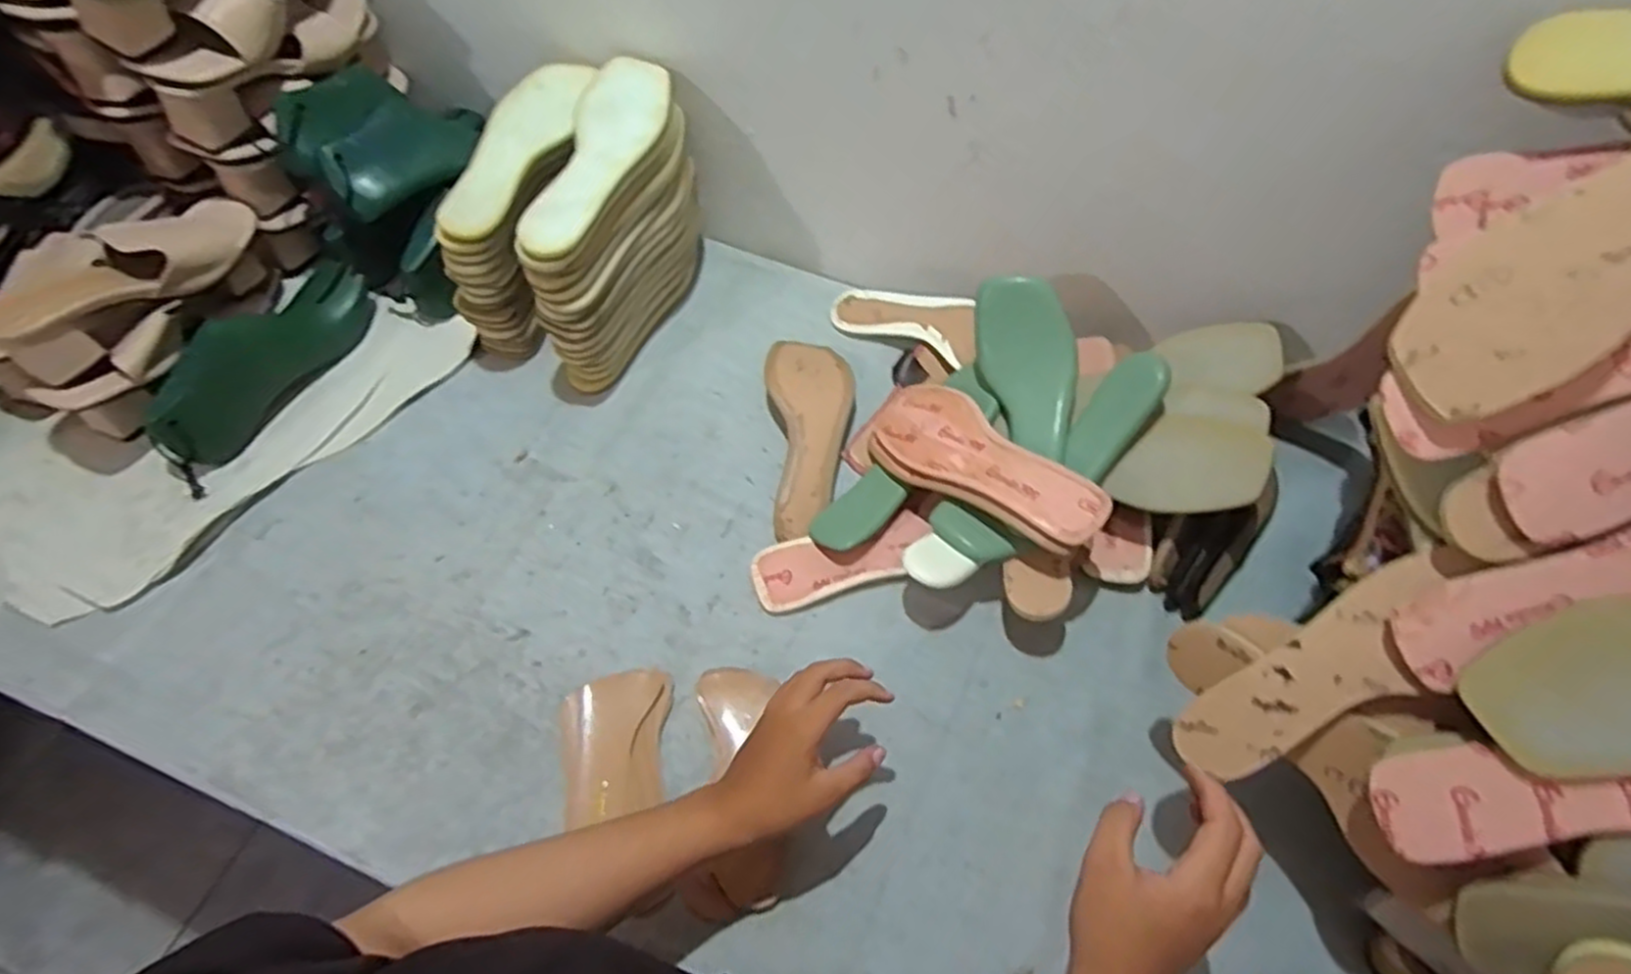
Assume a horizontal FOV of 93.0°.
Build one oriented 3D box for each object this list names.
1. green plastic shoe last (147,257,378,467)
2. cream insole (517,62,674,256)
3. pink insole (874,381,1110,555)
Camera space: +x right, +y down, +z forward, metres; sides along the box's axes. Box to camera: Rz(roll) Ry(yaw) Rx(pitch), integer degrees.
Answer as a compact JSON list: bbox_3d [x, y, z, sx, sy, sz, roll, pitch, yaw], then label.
[{"bbox_3d":[-0.528,-0.129,0.737,0.069,0.083,0.237,22,63,10],"label":"green plastic shoe last"},{"bbox_3d":[-0.182,-0.289,0.667,0.077,0.019,0.227,9,66,4],"label":"cream insole"},{"bbox_3d":[0.139,-0.021,0.673,0.089,0.042,0.241,-37,48,-19],"label":"pink insole"}]

